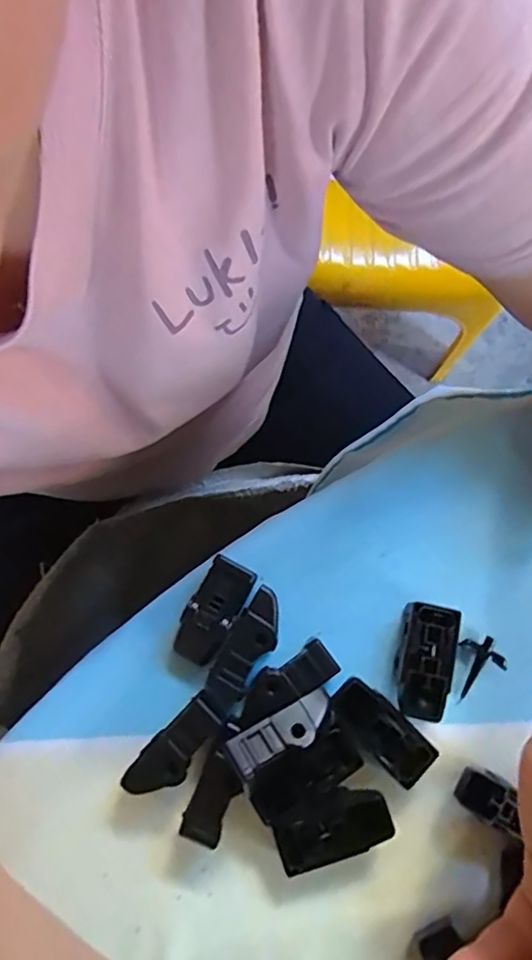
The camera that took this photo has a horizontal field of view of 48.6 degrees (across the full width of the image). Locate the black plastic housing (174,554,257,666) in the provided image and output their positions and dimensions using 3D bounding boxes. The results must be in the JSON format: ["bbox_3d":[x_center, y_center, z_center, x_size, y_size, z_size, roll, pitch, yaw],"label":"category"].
[{"bbox_3d":[-0.025,0.061,0.272,0.021,0.020,0.048,29,81,5],"label":"black plastic housing"}]

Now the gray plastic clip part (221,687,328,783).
[{"bbox_3d":[0.007,0.104,0.239,0.046,0.010,0.017,-26,53,-21],"label":"gray plastic clip part"}]

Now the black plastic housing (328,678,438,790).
[{"bbox_3d":[0.050,0.110,0.261,0.049,0.020,0.021,43,83,7],"label":"black plastic housing"}]

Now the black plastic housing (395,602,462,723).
[{"bbox_3d":[0.071,0.081,0.266,0.023,0.018,0.048,14,80,3],"label":"black plastic housing"}]

